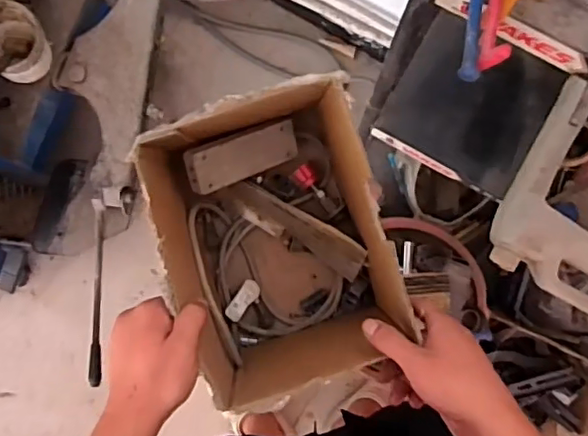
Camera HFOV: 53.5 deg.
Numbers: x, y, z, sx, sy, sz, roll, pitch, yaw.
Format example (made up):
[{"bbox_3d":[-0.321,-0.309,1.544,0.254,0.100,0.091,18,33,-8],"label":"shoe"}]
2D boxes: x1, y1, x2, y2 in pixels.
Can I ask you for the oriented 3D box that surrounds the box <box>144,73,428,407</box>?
[{"bbox_3d":[-0.019,0.020,0.591,0.194,0.221,0.237,-22,84,-2],"label":"box"}]

